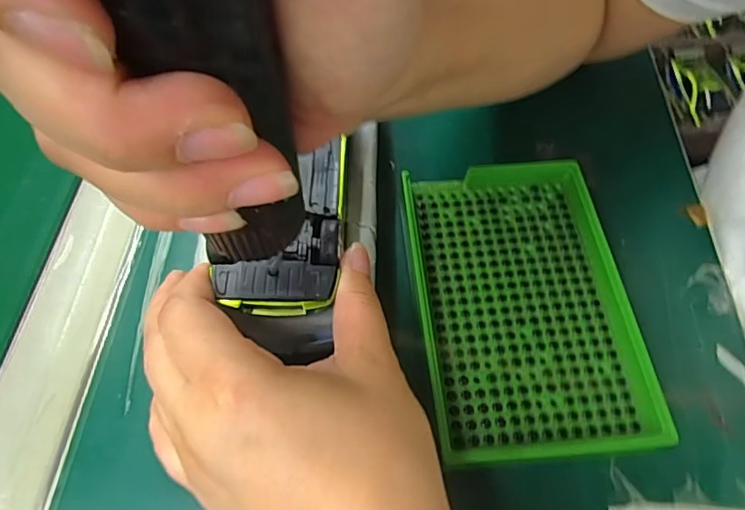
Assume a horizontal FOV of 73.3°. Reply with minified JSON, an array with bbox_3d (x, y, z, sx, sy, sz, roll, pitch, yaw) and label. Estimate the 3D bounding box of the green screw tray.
[{"bbox_3d":[0.068,0.019,0.230,0.093,0.022,0.137,-3,62,-3],"label":"green screw tray"}]

